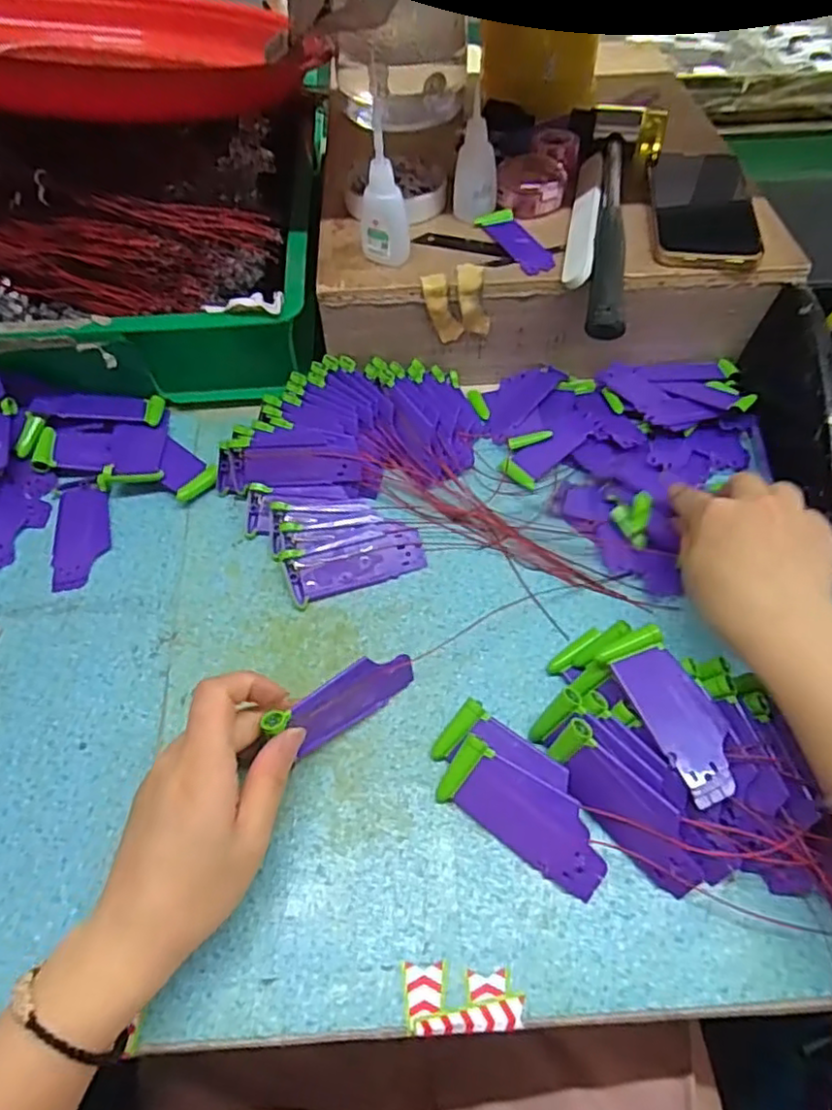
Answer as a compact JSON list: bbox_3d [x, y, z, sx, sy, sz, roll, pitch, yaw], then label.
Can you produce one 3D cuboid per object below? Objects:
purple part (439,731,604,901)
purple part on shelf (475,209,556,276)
[{"bbox_3d":[0.055,0.131,0.328,0.086,0.010,0.039,34,97,18],"label":"purple part"},{"bbox_3d":[0.075,-0.229,0.475,0.031,0.007,0.077,-21,57,-12],"label":"purple part on shelf"}]

